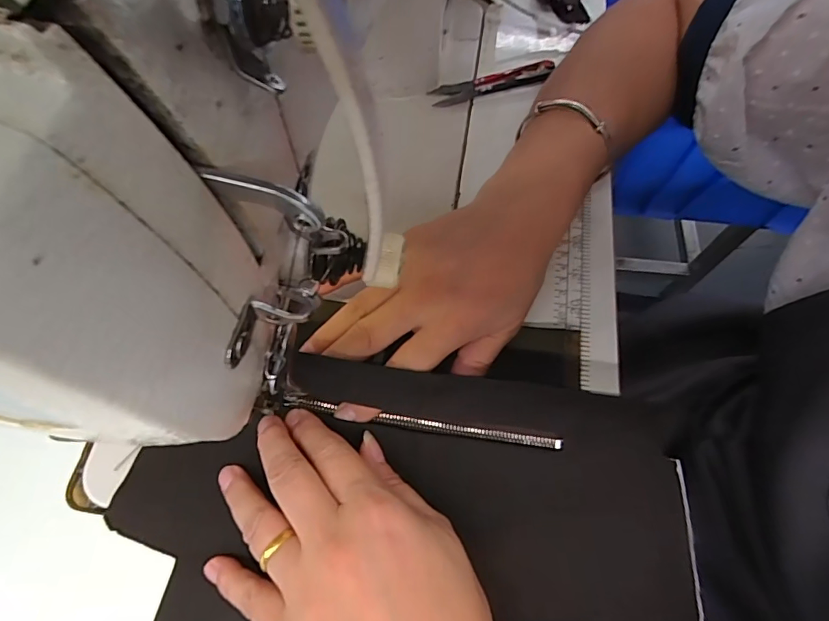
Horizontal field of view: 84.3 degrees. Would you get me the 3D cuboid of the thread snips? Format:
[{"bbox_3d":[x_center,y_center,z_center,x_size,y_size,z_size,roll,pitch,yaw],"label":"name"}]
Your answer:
[{"bbox_3d":[0.066,-0.194,0.389,0.105,0.014,0.023,-15,67,-9],"label":"thread snips"}]

